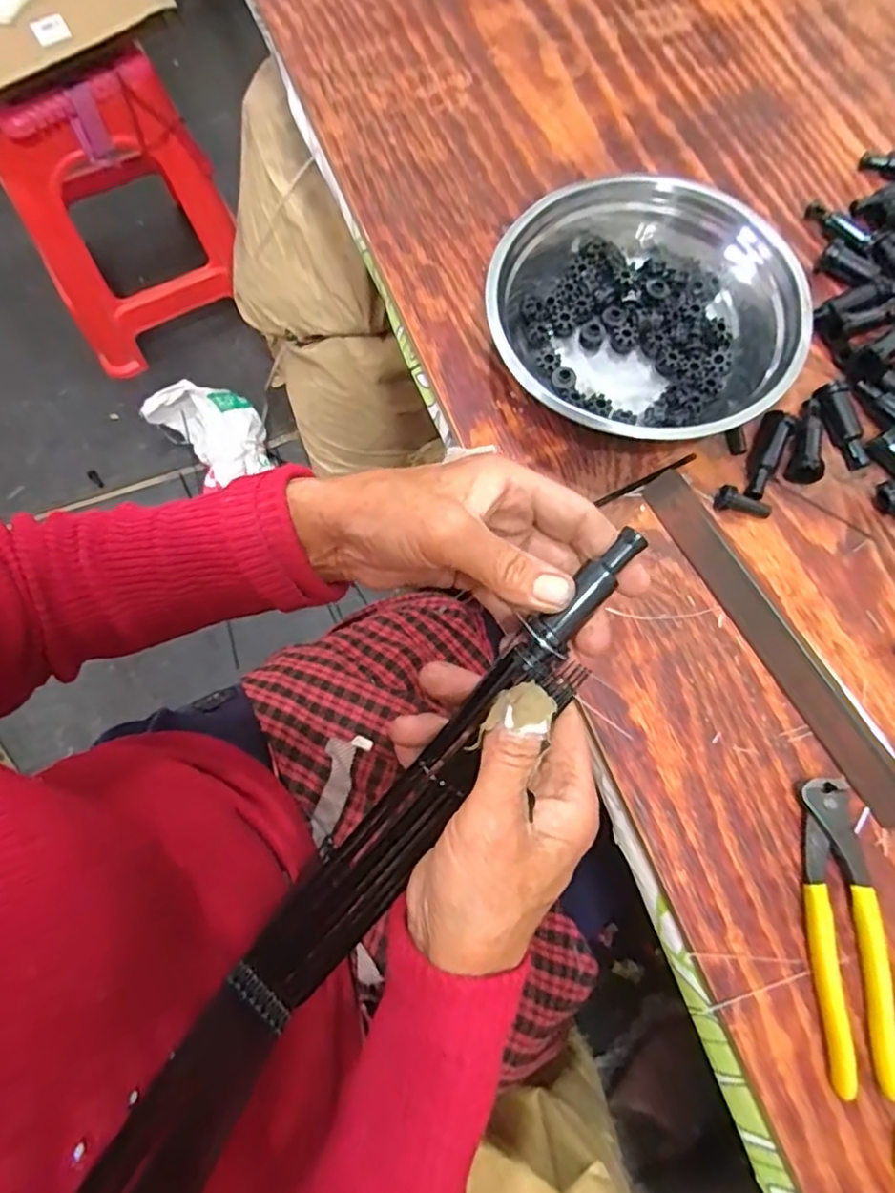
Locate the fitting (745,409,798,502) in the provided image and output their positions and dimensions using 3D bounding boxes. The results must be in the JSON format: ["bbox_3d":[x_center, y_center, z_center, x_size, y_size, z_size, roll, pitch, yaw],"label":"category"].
[{"bbox_3d":[0.237,-0.102,0.447,0.018,0.018,0.071,20,73,6],"label":"fitting"}]

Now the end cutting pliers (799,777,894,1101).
[{"bbox_3d":[0.234,0.195,0.358,0.039,0.014,0.163,1,72,0],"label":"end cutting pliers"}]

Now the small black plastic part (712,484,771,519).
[{"bbox_3d":[0.215,-0.069,0.443,0.039,0.016,0.014,11,73,3],"label":"small black plastic part"}]

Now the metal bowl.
[{"bbox_3d":[0.136,-0.201,0.446,0.206,0.083,0.200,0,72,0],"label":"metal bowl"}]

